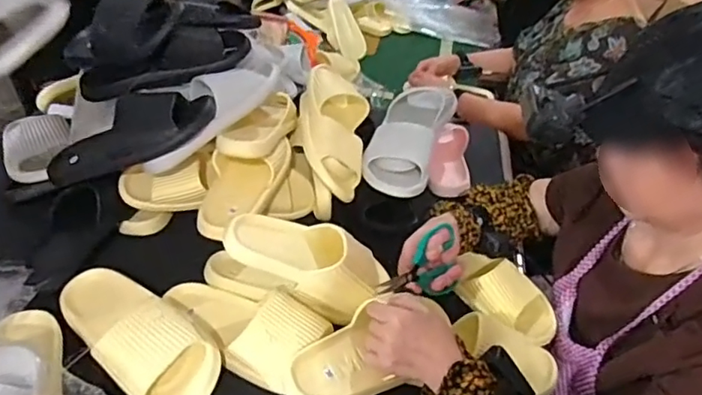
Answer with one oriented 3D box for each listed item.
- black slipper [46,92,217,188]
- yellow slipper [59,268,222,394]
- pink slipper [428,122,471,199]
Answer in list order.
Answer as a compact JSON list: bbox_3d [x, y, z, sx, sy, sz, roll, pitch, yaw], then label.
[{"bbox_3d":[-0.319,-0.093,0.807,0.257,0.057,0.103,-21,38,6],"label":"black slipper"},{"bbox_3d":[-0.264,0.156,0.664,0.259,0.060,0.101,29,42,26],"label":"yellow slipper"},{"bbox_3d":[0.191,-0.077,1.078,0.072,0.043,0.198,10,37,3],"label":"pink slipper"}]

